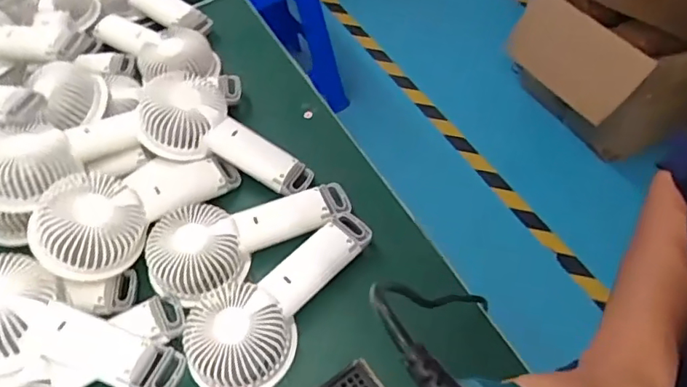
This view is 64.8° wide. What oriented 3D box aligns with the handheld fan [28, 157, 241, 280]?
[{"bbox_3d":[-0.185,0.006,0.491,0.084,0.059,0.184,37,45,25],"label":"handheld fan"}]

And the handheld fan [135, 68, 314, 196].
[{"bbox_3d":[-0.113,-0.056,0.531,0.177,0.035,0.081,29,60,-4],"label":"handheld fan"}]

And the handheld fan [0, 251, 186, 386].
[{"bbox_3d":[-0.219,0.105,0.415,0.197,0.036,0.084,20,58,-2],"label":"handheld fan"}]

